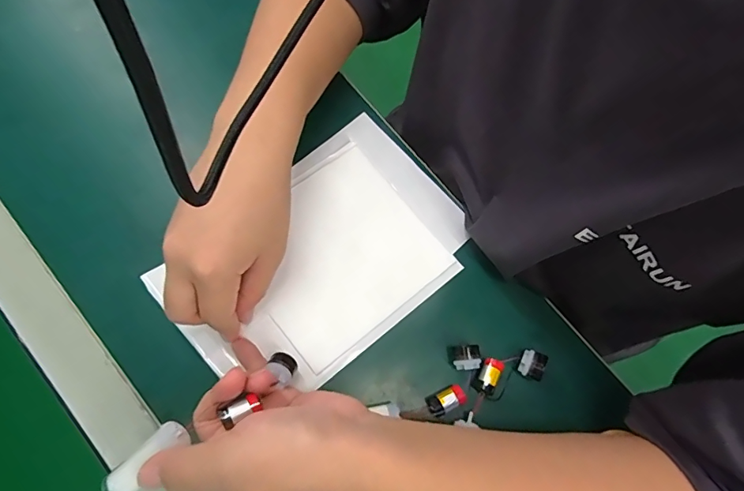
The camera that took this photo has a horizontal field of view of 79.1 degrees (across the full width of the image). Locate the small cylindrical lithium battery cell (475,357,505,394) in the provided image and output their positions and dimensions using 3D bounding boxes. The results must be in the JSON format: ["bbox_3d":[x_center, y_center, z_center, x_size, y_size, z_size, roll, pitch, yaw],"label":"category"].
[{"bbox_3d":[0.093,0.101,0.354,0.015,0.013,0.030,28,68,9],"label":"small cylindrical lithium battery cell"}]

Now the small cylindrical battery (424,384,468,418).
[{"bbox_3d":[0.057,0.118,0.344,0.030,0.011,0.016,-21,69,-11],"label":"small cylindrical battery"}]

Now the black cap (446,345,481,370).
[{"bbox_3d":[0.072,0.087,0.355,0.022,0.017,0.021,-1,66,-3],"label":"black cap"}]

